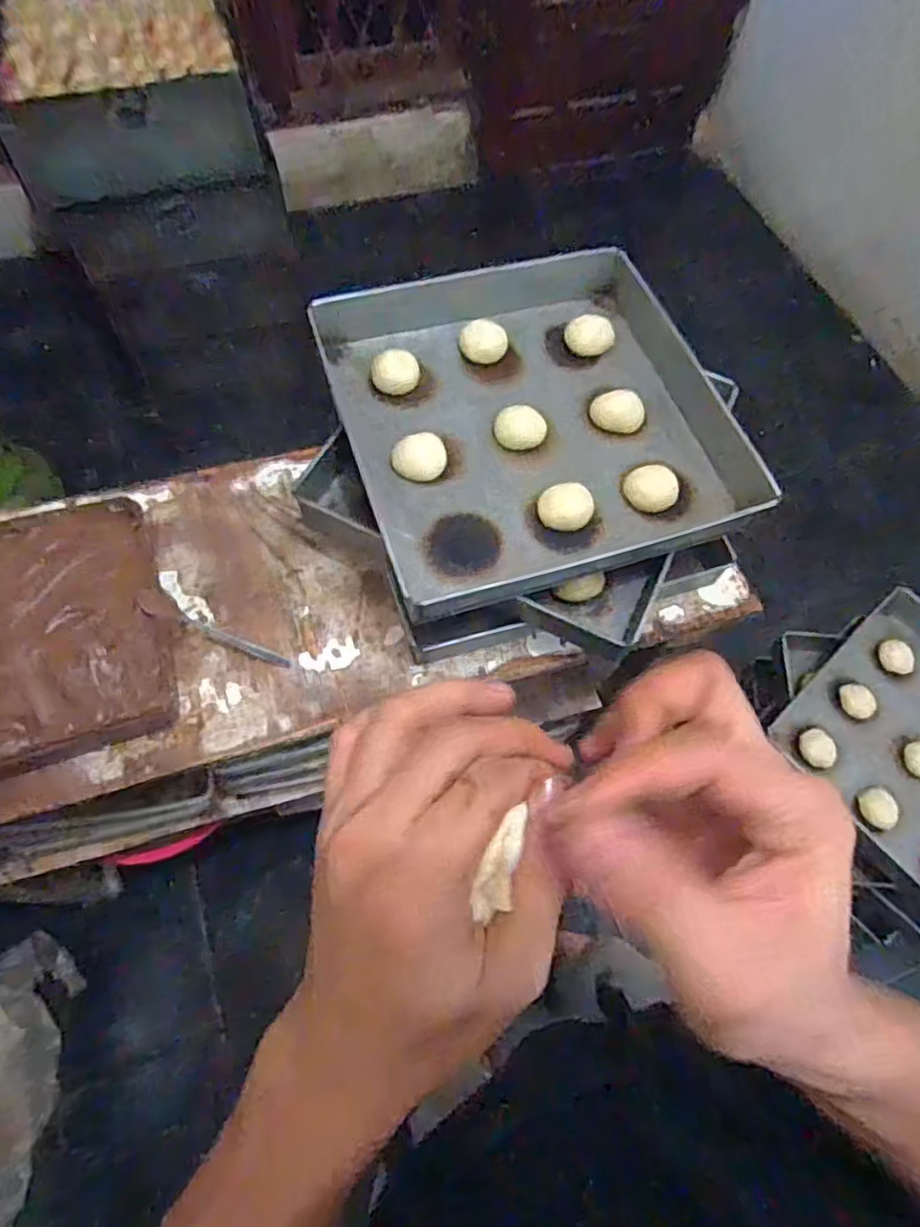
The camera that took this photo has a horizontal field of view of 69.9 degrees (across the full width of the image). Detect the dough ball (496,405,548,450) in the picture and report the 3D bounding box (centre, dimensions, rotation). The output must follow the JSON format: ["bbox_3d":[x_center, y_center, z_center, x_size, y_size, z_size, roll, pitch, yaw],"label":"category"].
[{"bbox_3d":[0.071,-0.218,0.774,0.059,0.029,0.048,9,64,0],"label":"dough ball"}]

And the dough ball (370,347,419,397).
[{"bbox_3d":[-0.078,-0.291,0.801,0.055,0.029,0.054,2,64,-3],"label":"dough ball"}]

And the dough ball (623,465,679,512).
[{"bbox_3d":[0.216,-0.140,0.746,0.057,0.033,0.051,32,66,11],"label":"dough ball"}]

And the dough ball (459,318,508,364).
[{"bbox_3d":[0.029,-0.340,0.829,0.063,0.039,0.051,11,64,2],"label":"dough ball"}]

